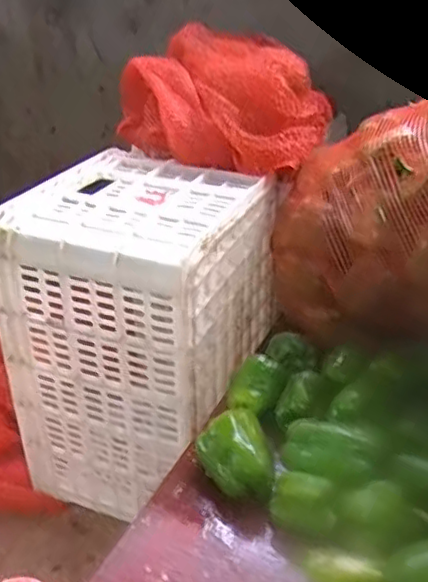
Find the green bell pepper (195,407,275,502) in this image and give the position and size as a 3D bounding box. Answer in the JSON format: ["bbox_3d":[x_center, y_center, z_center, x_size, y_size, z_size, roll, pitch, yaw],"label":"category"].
[{"bbox_3d":[0.028,0.186,0.697,0.072,0.068,0.096,-10,32,-15],"label":"green bell pepper"}]

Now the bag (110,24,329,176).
[{"bbox_3d":[0.020,-0.322,1.043,0.257,0.156,0.367,-22,36,-31],"label":"bag"}]

